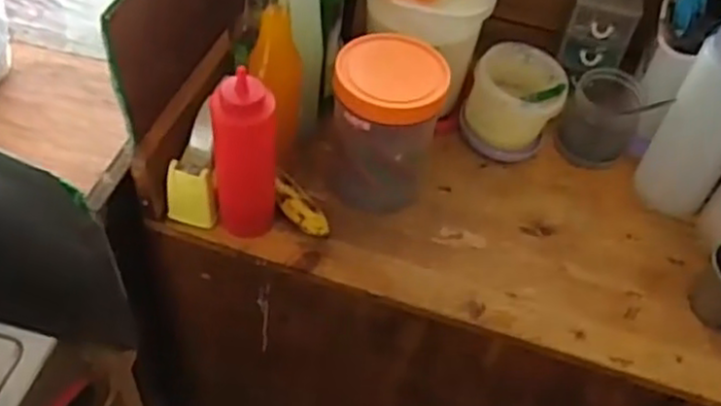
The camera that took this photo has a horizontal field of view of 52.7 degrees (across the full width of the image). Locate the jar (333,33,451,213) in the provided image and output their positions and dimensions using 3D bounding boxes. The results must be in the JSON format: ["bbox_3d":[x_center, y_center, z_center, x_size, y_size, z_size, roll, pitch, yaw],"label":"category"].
[{"bbox_3d":[0.027,-0.083,0.851,0.124,0.195,0.103,3,52,-3],"label":"jar"}]

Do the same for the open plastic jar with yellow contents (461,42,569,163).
[{"bbox_3d":[0.204,-0.131,0.970,0.121,0.099,0.122,3,52,-3],"label":"open plastic jar with yellow contents"}]

